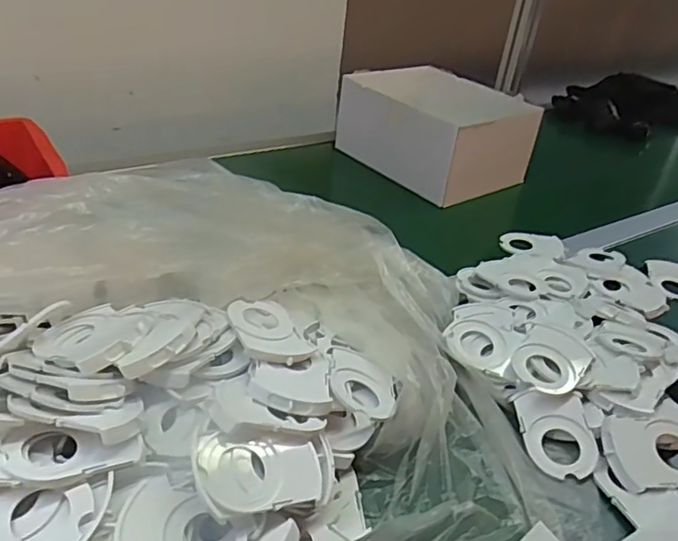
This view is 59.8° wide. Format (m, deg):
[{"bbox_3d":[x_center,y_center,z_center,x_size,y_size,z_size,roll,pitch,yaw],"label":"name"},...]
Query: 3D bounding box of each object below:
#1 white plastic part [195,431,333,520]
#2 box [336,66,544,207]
[{"bbox_3d":[-0.043,0.124,0.363,0.092,0.012,0.050,8,42,-26],"label":"white plastic part"},{"bbox_3d":[0.145,-0.217,0.907,0.170,0.120,0.255,-22,43,-38],"label":"box"}]

